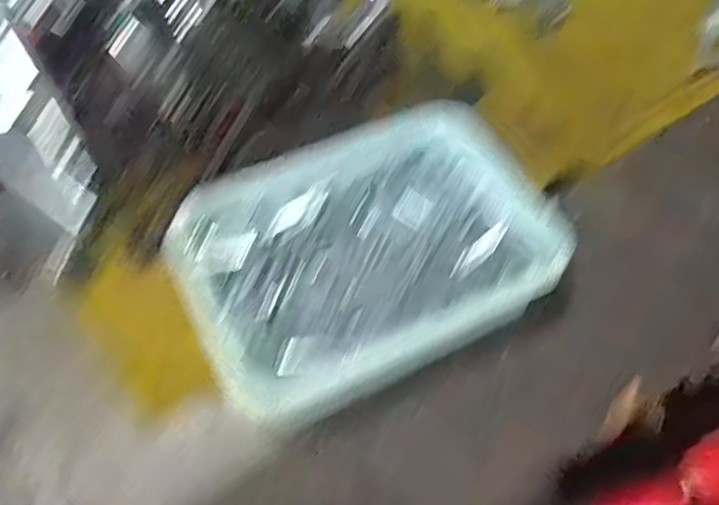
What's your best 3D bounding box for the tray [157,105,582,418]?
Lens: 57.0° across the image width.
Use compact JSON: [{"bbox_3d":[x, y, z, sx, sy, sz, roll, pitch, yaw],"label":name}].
[{"bbox_3d":[0.001,-0.001,0.348,0.179,0.041,0.134,-21,58,-13],"label":"tray"}]

